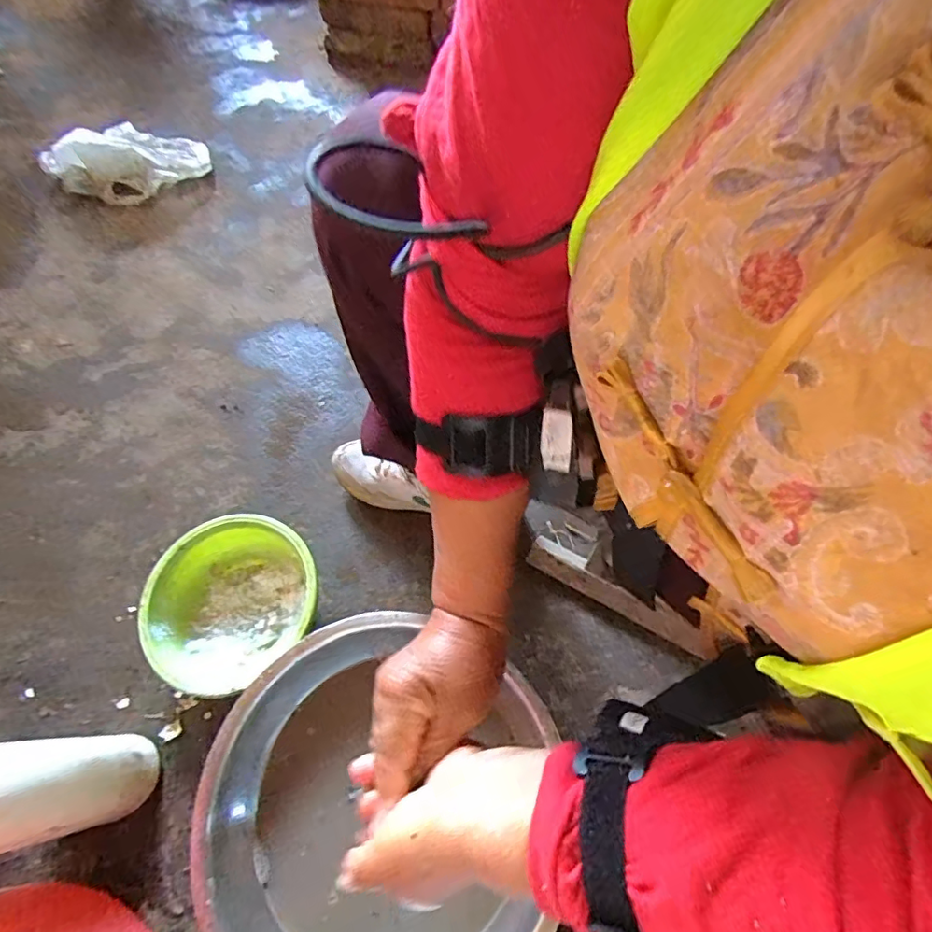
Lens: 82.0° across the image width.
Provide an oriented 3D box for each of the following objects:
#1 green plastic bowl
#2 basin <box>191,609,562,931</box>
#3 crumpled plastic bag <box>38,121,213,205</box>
[{"bbox_3d":[-0.267,0.158,0.624,0.194,0.069,0.178,0,65,1],"label":"green plastic bowl"},{"bbox_3d":[-0.078,0.329,0.530,0.328,0.088,0.335,0,65,1],"label":"basin"},{"bbox_3d":[-0.617,-0.561,0.966,0.265,0.104,0.132,-20,66,-8],"label":"crumpled plastic bag"}]

